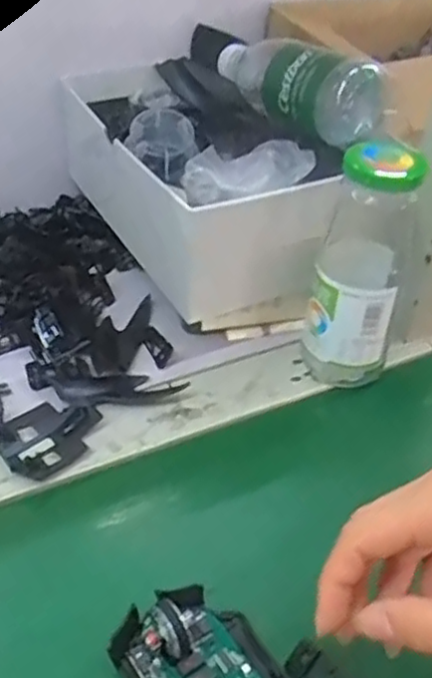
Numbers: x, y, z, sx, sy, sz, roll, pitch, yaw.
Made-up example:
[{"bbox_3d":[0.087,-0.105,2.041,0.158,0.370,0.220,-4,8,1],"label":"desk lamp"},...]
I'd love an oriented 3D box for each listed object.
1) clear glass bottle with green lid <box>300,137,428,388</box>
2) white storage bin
[{"bbox_3d":[0.096,-0.046,0.459,0.058,0.166,0.066,14,44,9],"label":"clear glass bottle with green lid"},{"bbox_3d":[-0.017,-0.122,0.538,0.139,0.126,0.246,-14,47,-20],"label":"white storage bin"}]

